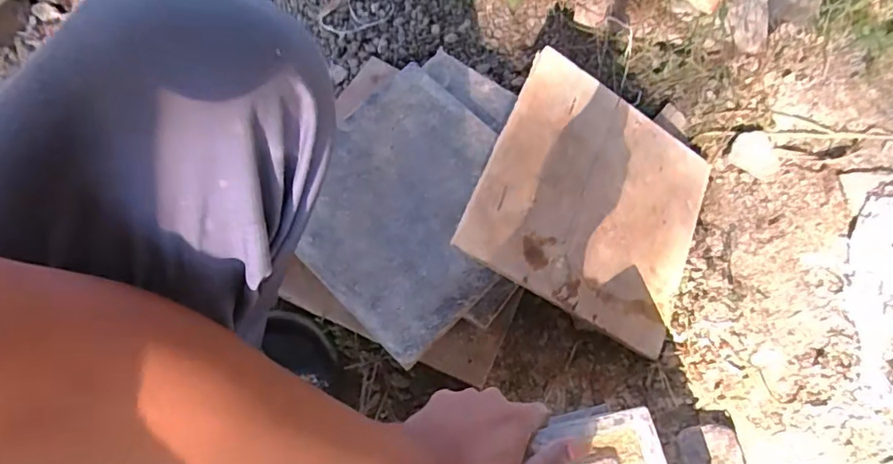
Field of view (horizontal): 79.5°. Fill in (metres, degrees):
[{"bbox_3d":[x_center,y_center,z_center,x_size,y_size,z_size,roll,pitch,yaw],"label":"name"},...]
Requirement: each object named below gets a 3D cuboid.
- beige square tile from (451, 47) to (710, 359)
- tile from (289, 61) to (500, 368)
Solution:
[{"bbox_3d":[0.160,-0.031,0.564,0.249,0.009,0.238,30,73,-15],"label":"beige square tile"},{"bbox_3d":[-0.038,-0.033,0.570,0.245,0.019,0.248,42,76,16],"label":"tile"}]

